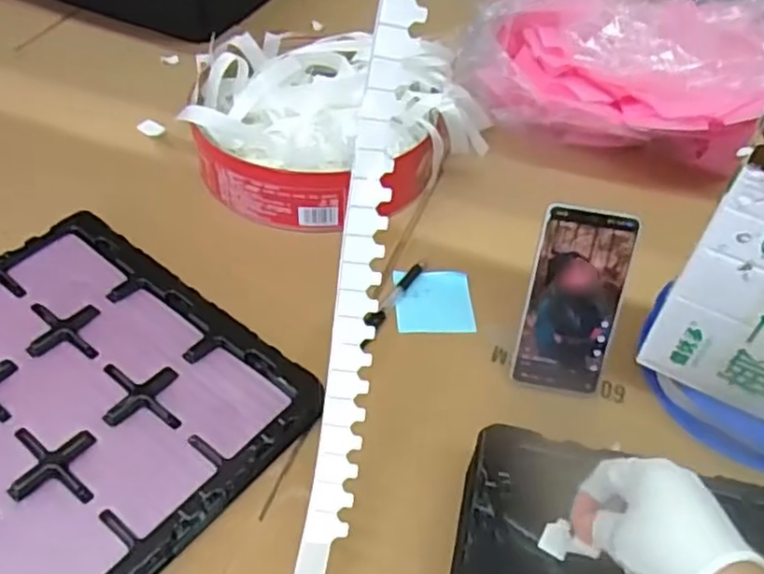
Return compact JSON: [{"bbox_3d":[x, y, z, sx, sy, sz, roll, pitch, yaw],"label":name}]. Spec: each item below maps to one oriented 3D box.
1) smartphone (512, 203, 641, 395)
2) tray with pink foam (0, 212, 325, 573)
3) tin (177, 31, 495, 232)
[{"bbox_3d":[0.165,0.013,0.596,0.077,0.165,0.017,9,21,7],"label":"smartphone"},{"bbox_3d":[-0.289,0.112,0.546,0.336,0.023,0.367,34,53,23],"label":"tray with pink foam"},{"bbox_3d":[-0.044,-0.194,0.787,0.329,0.084,0.282,3,48,-3],"label":"tin"}]

